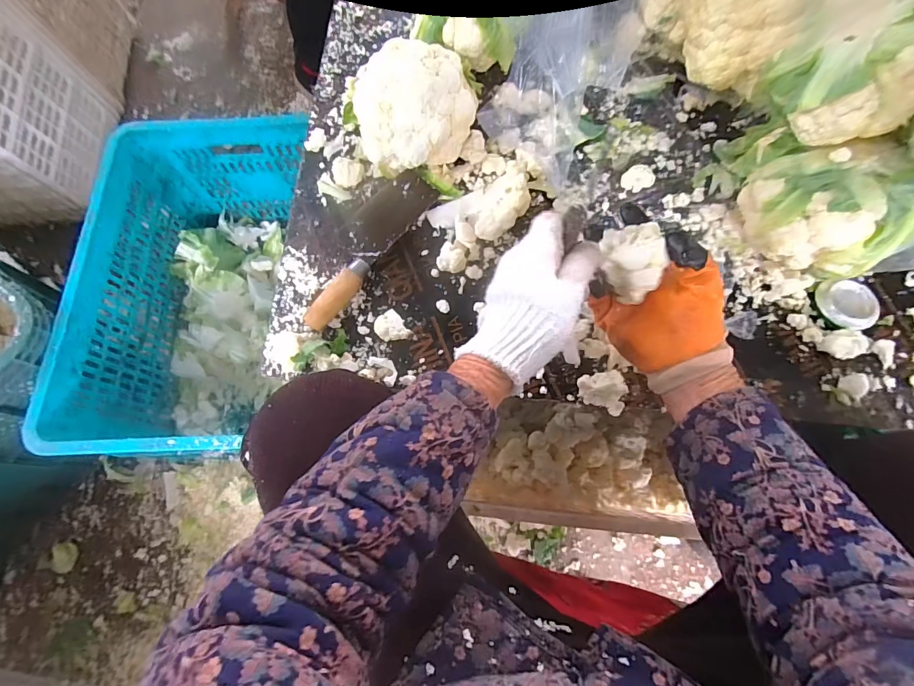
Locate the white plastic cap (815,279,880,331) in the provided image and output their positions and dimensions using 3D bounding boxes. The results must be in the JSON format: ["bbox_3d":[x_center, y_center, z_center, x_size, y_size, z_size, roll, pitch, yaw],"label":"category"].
[{"bbox_3d":[0.434,-0.044,0.478,0.054,0.019,0.061,-17,75,-4],"label":"white plastic cap"}]

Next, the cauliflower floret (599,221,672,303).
[{"bbox_3d":[0.155,-0.075,0.384,0.039,0.036,0.068,1,75,1],"label":"cauliflower floret"}]

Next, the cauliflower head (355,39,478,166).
[{"bbox_3d":[-0.047,-0.264,0.500,0.132,0.109,0.113,-3,75,0],"label":"cauliflower head"}]

